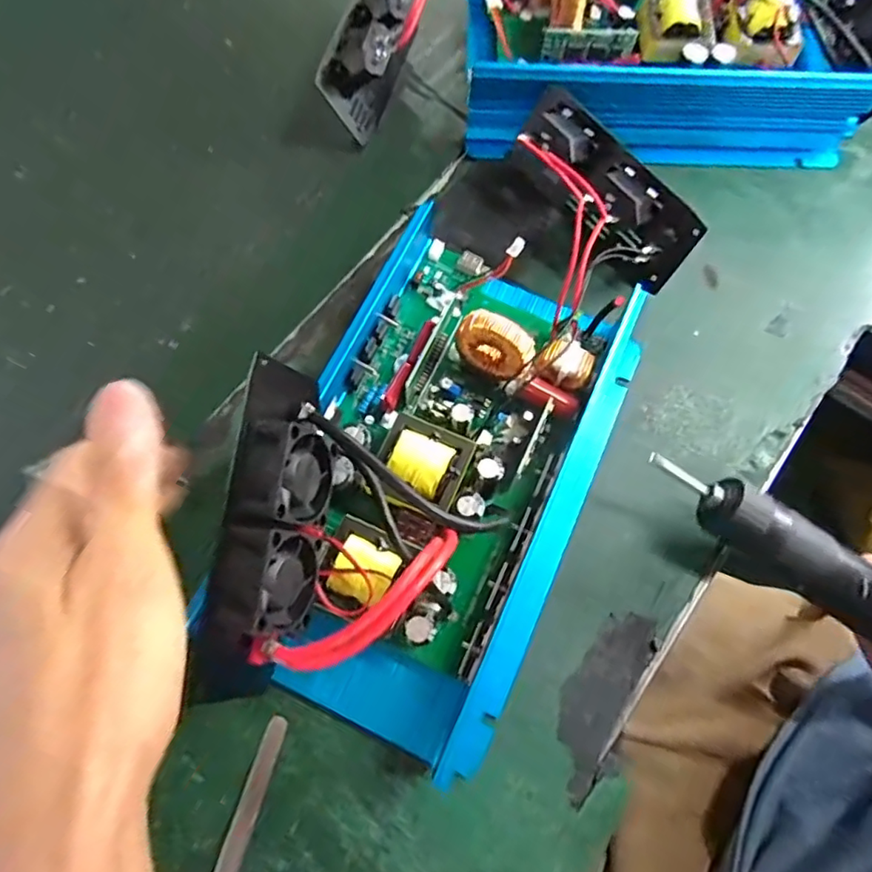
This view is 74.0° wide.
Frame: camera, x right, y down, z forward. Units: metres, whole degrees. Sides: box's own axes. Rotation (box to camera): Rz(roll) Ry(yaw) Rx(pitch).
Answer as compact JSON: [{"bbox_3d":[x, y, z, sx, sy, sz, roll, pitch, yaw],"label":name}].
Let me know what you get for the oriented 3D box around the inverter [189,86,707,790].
[{"bbox_3d":[0.023,-0.031,0.309,0.164,0.106,0.361,25,73,7],"label":"inverter"}]

